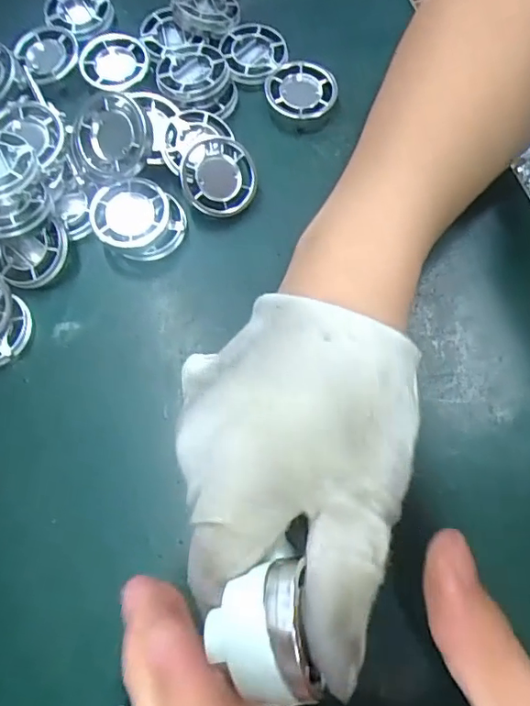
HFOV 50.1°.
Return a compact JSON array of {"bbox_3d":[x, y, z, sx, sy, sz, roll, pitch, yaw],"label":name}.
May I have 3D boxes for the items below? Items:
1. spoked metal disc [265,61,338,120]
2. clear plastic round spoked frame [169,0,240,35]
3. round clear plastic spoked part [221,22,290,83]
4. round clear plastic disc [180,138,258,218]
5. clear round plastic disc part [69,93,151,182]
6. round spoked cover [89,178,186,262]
[{"bbox_3d":[0.020,-0.142,0.313,0.039,0.012,0.039,-1,71,2],"label":"spoked metal disc"},{"bbox_3d":[-0.035,-0.199,0.327,0.039,0.007,0.033,3,71,2],"label":"clear plastic round spoked frame"},{"bbox_3d":[-0.006,-0.170,0.322,0.036,0.007,0.038,0,70,1],"label":"round clear plastic spoked part"},{"bbox_3d":[-0.023,-0.088,0.288,0.038,0.008,0.039,0,88,-9],"label":"round clear plastic disc"},{"bbox_3d":[-0.077,-0.104,0.276,0.041,0.008,0.038,4,105,15],"label":"clear round plastic disc part"},{"bbox_3d":[-0.062,-0.065,0.282,0.042,0.021,0.036,-20,72,-4],"label":"round spoked cover"}]

